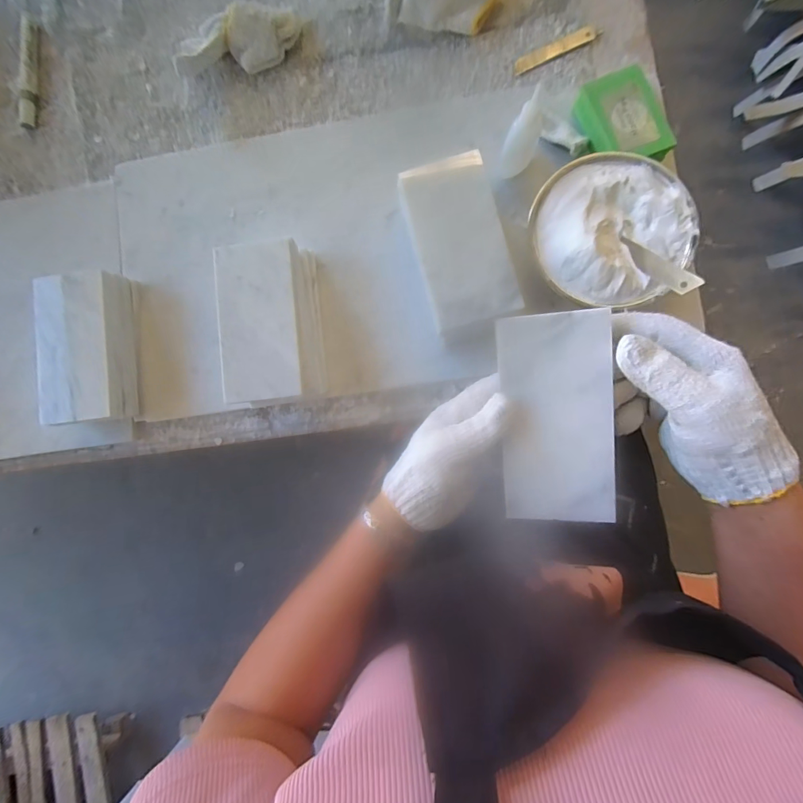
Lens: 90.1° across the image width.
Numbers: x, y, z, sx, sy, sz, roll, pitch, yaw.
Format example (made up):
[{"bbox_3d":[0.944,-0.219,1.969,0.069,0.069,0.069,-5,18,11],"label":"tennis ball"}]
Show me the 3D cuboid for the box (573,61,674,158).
[{"bbox_3d":[0.217,-0.271,0.390,0.061,0.029,0.088,-22,86,1],"label":"box"}]

